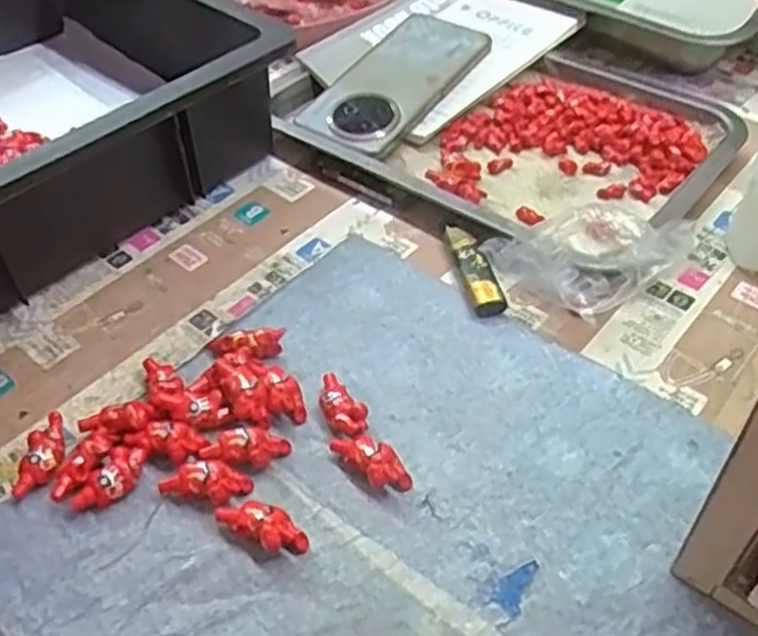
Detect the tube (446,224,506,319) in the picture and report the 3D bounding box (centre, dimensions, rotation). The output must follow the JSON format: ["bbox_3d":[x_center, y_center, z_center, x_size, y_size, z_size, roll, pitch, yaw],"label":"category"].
[{"bbox_3d":[0.057,-0.029,0.466,0.019,0.015,0.067,-11,47,-7],"label":"tube"}]

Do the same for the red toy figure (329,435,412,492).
[{"bbox_3d":[-0.004,0.068,0.374,0.018,0.015,0.042,-36,55,-27],"label":"red toy figure"}]

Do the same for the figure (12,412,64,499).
[{"bbox_3d":[-0.164,0.068,0.383,0.017,0.015,0.043,6,47,8],"label":"figure"}]

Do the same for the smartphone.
[{"bbox_3d":[0.012,-0.182,0.588,0.080,0.013,0.156,30,61,24],"label":"smartphone"}]

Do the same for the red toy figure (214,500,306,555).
[{"bbox_3d":[-0.053,0.094,0.352,0.041,0.016,0.017,24,52,23],"label":"red toy figure"}]

